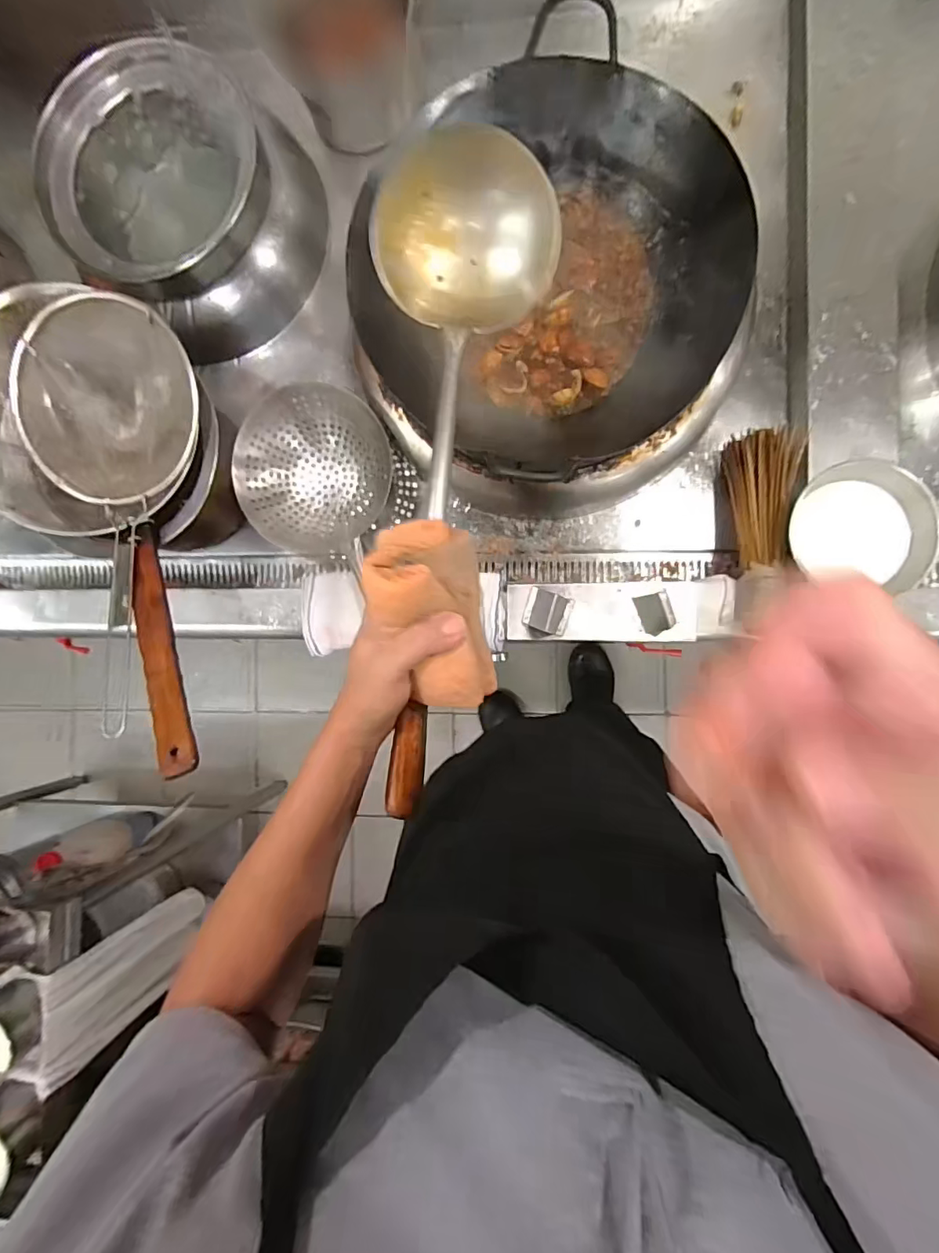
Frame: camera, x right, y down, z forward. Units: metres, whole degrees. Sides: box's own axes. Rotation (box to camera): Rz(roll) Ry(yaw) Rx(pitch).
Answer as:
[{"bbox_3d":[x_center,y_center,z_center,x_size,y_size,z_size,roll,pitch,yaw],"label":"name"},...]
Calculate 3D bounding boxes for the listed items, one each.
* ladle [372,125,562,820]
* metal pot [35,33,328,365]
[{"bbox_3d":[-0.019,-0.121,0.409,0.139,0.055,0.519,5,86,5],"label":"ladle"},{"bbox_3d":[-0.407,-0.603,0.757,0.303,0.176,0.312,0,88,5],"label":"metal pot"}]

